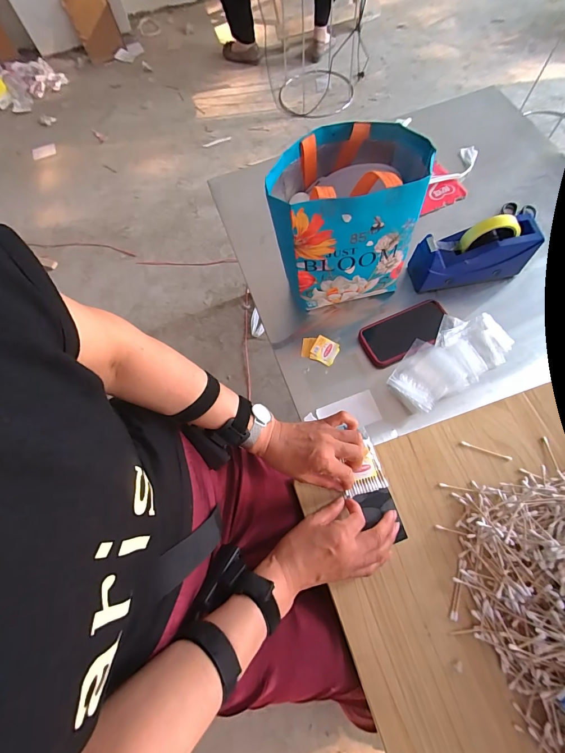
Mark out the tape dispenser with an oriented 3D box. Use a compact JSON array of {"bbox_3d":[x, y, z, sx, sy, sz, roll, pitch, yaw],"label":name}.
[{"bbox_3d":[0.359,-0.232,0.648,0.211,0.141,0.069,-10,69,0],"label":"tape dispenser"}]

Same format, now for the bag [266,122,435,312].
[{"bbox_3d":[0.101,-0.268,0.591,0.226,0.228,0.179,-6,69,2],"label":"bag"}]

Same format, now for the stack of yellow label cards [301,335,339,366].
[{"bbox_3d":[0.070,-0.052,0.652,0.070,0.012,0.048,21,72,12],"label":"stack of yellow label cards"}]

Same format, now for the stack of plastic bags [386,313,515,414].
[{"bbox_3d":[0.303,-0.035,0.614,0.245,0.030,0.113,-31,70,-8],"label":"stack of plastic bags"}]

